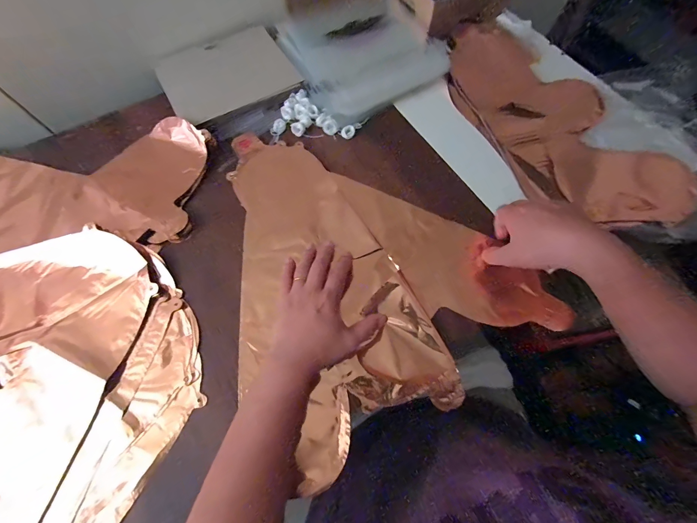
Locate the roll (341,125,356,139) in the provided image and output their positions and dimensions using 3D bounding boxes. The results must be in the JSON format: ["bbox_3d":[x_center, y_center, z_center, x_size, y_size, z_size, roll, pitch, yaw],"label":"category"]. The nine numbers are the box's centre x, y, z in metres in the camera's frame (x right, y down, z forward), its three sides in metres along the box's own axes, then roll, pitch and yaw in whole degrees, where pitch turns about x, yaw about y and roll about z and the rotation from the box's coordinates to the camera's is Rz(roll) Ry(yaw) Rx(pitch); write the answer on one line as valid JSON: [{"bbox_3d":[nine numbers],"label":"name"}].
[{"bbox_3d":[0.000,-0.200,0.468,0.021,0.006,0.024,41,74,14],"label":"roll"}]

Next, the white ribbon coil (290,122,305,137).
[{"bbox_3d":[-0.077,-0.202,0.464,0.021,0.010,0.018,-17,70,-7],"label":"white ribbon coil"}]

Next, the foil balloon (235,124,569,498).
[{"bbox_3d":[0.009,-0.020,0.397,0.349,0.035,0.415,-28,72,-11],"label":"foil balloon"}]

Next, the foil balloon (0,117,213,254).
[{"bbox_3d":[-0.411,-0.100,0.409,0.421,0.024,0.178,-4,69,-2],"label":"foil balloon"}]

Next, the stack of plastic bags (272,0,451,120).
[{"bbox_3d":[0.026,-0.349,0.506,0.229,0.026,0.195,-29,88,-7],"label":"stack of plastic bags"}]

